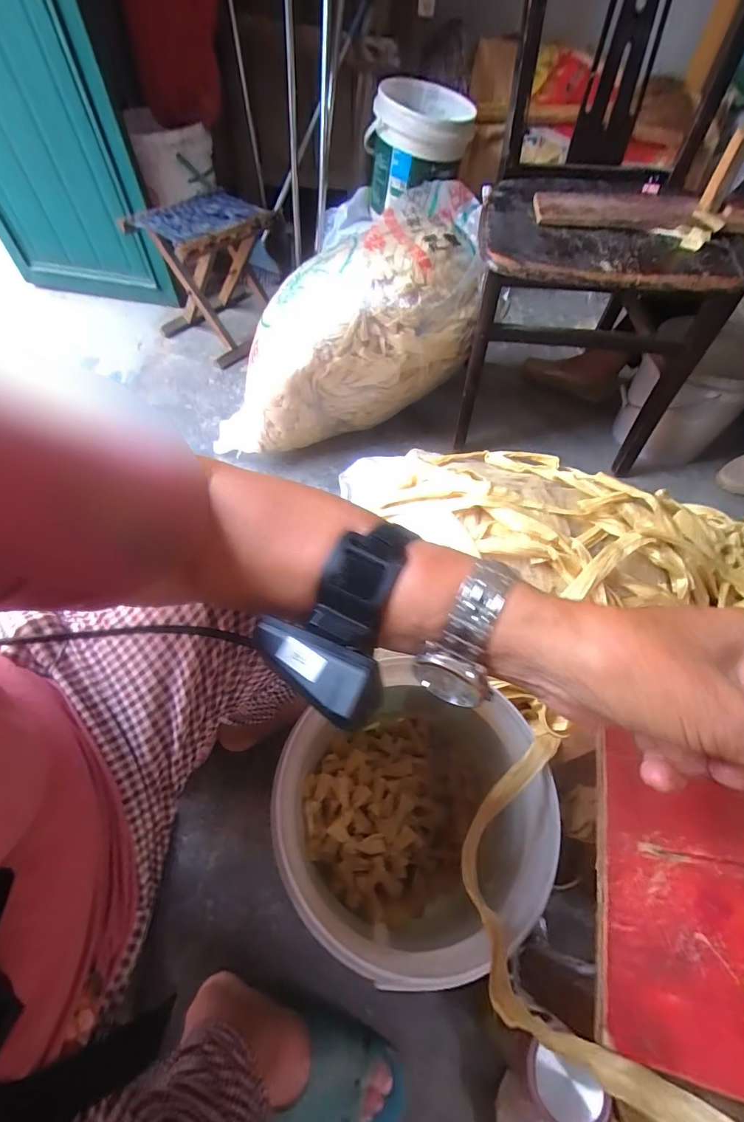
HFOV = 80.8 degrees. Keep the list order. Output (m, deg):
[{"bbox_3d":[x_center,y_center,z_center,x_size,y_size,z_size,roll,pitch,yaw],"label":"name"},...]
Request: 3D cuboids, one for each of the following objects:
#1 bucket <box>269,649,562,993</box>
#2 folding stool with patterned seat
[{"bbox_3d":[0.037,0.280,0.495,0.235,0.226,0.249,0,57,-1],"label":"bucket"},{"bbox_3d":[-0.419,-0.755,1.178,0.300,0.289,0.280,36,63,20],"label":"folding stool with patterned seat"}]

